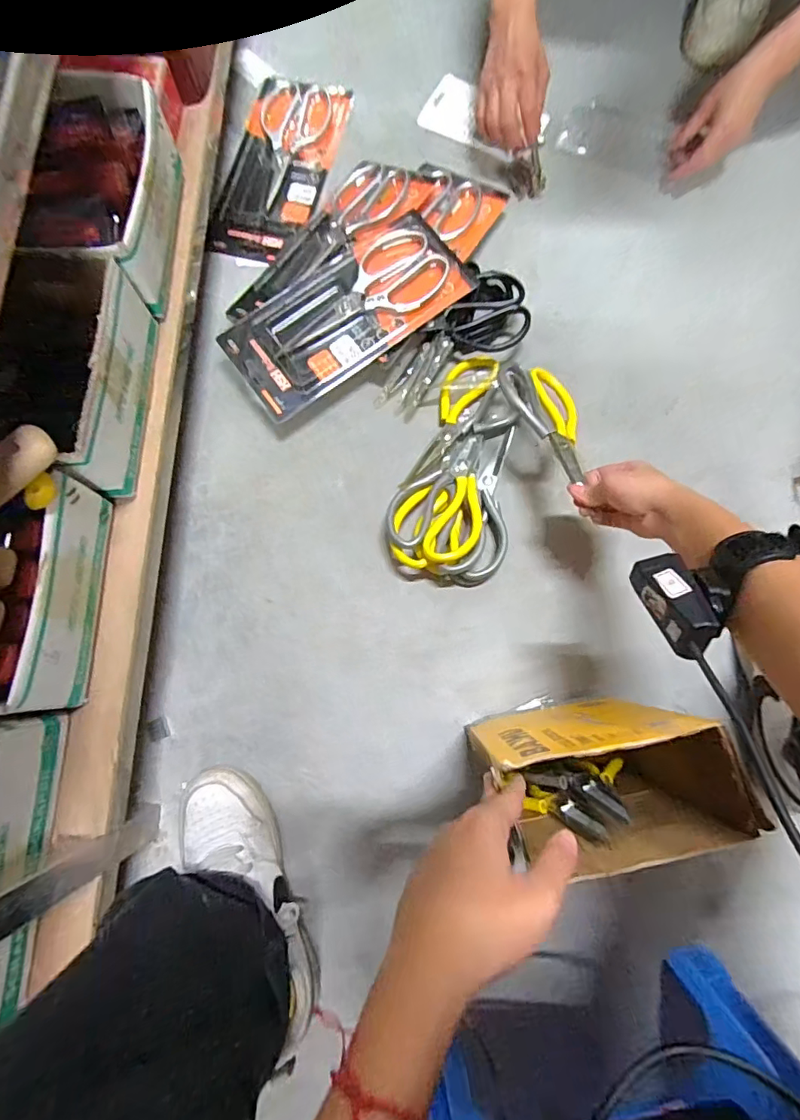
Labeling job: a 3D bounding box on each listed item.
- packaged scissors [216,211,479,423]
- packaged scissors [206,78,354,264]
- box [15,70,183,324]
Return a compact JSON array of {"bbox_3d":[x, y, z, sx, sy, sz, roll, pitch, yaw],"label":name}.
[{"bbox_3d":[-0.060,-0.285,0.605,0.280,0.019,0.124,-36,90,-3],"label":"packaged scissors"},{"bbox_3d":[-0.157,-0.510,0.685,0.131,0.022,0.263,12,80,2],"label":"packaged scissors"},{"bbox_3d":[-0.260,-0.334,0.478,0.077,0.110,0.200,3,78,2],"label":"box"}]

